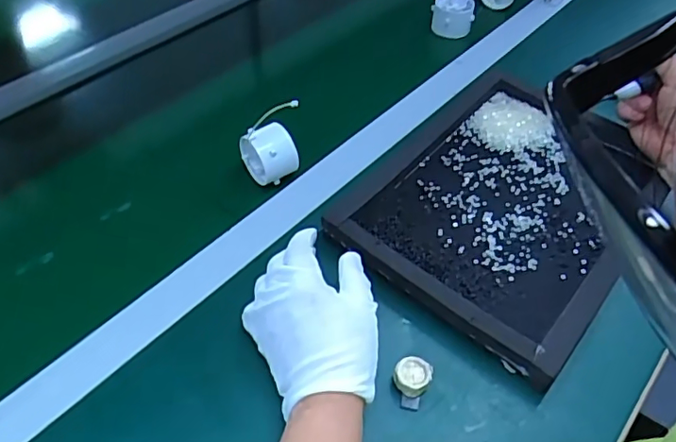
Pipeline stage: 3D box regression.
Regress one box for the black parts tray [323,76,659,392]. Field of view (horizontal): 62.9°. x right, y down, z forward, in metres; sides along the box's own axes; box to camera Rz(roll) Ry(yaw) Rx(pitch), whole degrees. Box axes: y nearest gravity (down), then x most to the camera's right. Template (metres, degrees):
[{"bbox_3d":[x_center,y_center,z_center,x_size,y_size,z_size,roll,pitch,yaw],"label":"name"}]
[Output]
[{"bbox_3d":[0.152,-0.020,0.502,0.210,0.030,0.289,30,59,25],"label":"black parts tray"}]

